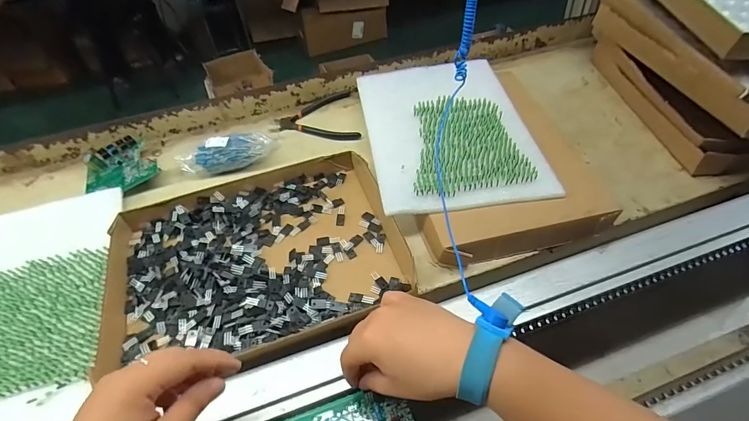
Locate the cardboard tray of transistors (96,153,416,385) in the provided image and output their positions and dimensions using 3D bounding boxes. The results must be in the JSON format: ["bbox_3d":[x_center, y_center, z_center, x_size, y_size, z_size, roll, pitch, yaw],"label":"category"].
[{"bbox_3d":[-0.131,0.047,0.432,0.308,0.029,0.232,-18,46,-11],"label":"cardboard tray of transistors"}]

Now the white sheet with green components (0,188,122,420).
[{"bbox_3d":[-0.389,0.112,0.393,0.196,0.024,0.279,-14,53,-9],"label":"white sheet with green components"}]

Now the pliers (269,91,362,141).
[{"bbox_3d":[-0.082,-0.158,0.624,0.135,0.018,0.117,3,46,10],"label":"pliers"}]

